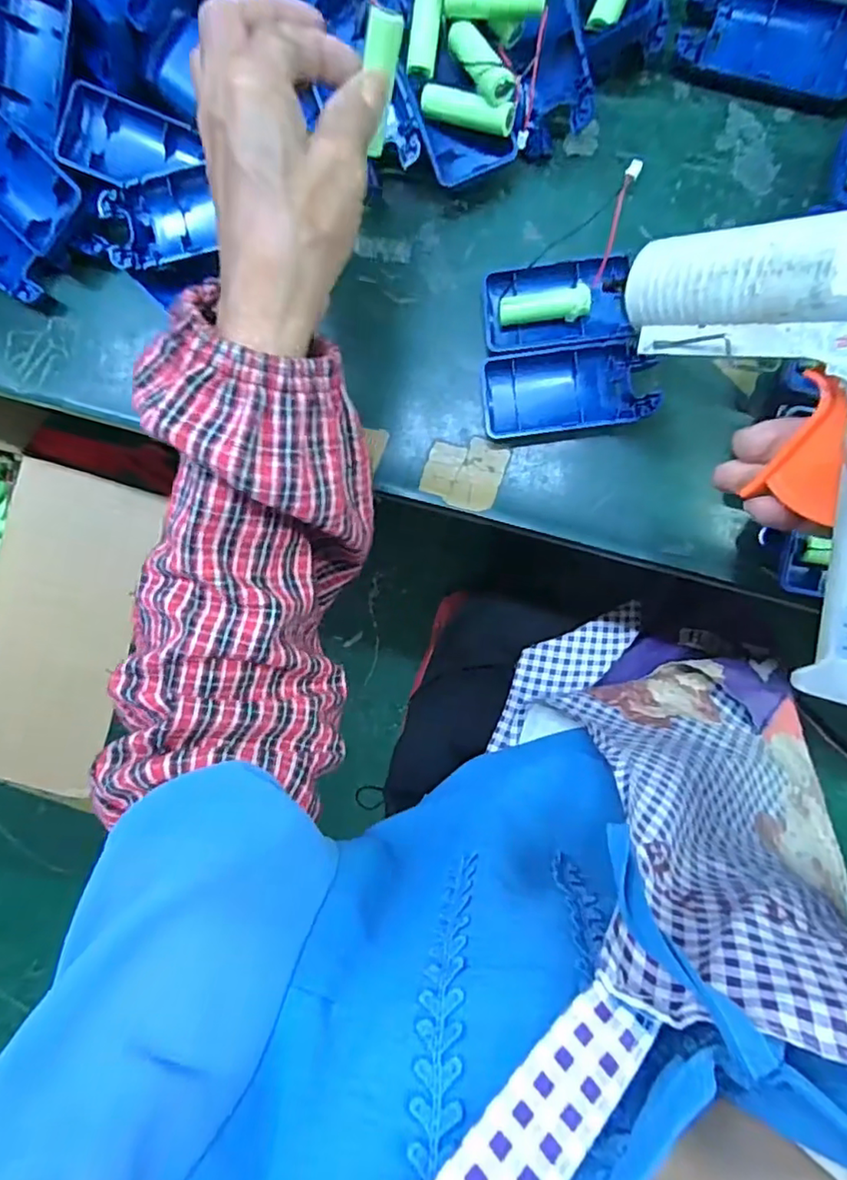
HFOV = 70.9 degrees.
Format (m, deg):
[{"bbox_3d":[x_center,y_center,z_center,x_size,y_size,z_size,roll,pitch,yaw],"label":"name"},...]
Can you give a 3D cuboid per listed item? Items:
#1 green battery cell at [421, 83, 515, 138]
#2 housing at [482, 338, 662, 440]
[{"bbox_3d":[0.022,-0.242,0.300,0.048,0.012,0.012,21,93,4],"label":"green battery cell"},{"bbox_3d":[0.078,-0.110,0.324,0.089,0.012,0.046,-5,91,5],"label":"housing"}]

